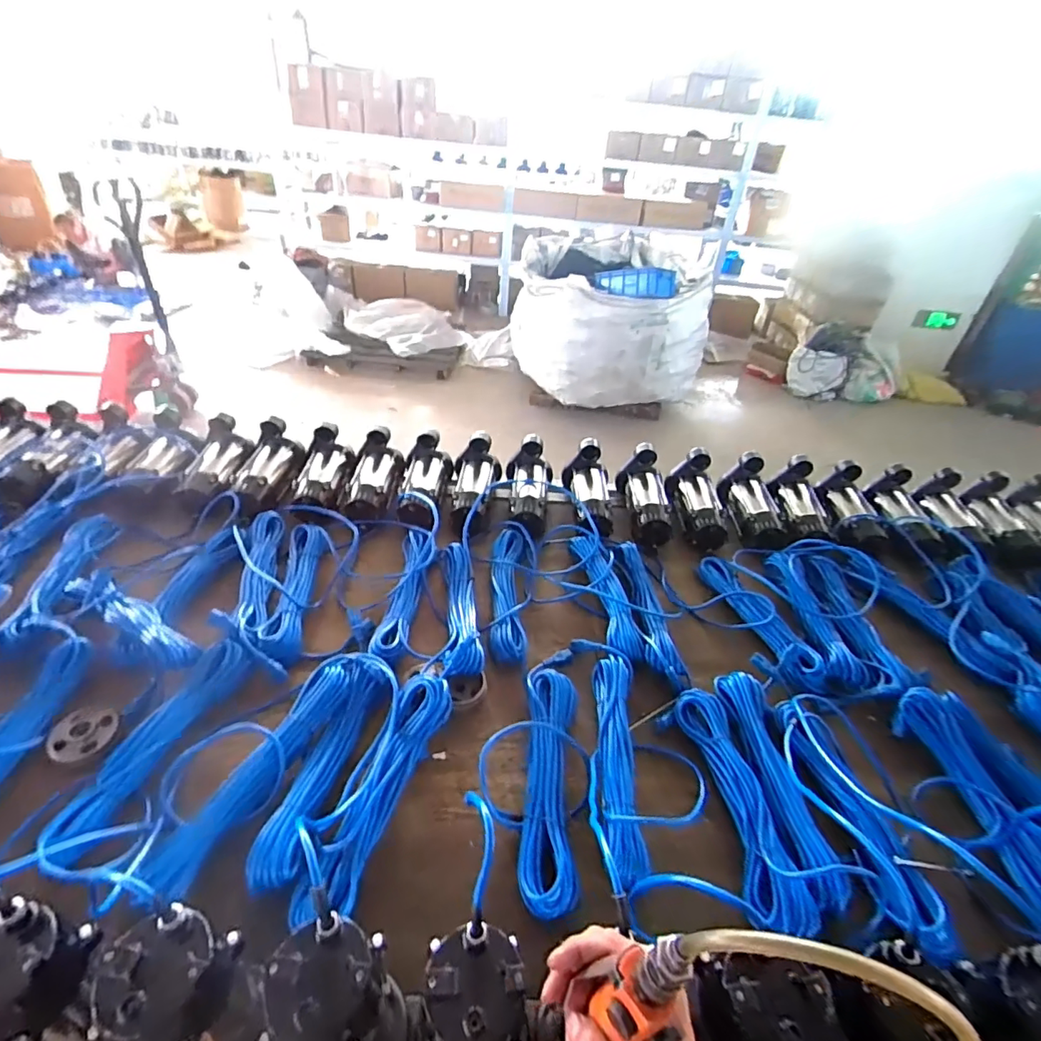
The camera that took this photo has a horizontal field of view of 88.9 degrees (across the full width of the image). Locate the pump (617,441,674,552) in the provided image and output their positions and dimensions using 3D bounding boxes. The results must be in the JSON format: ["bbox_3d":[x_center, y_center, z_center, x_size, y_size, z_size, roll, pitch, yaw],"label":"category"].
[{"bbox_3d":[0.324,-0.042,1.346,0.119,0.132,0.295,3,55,-5],"label":"pump"}]

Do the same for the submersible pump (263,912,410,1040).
[{"bbox_3d":[-0.166,0.488,0.478,0.105,0.234,0.149,-2,40,-11],"label":"submersible pump"}]

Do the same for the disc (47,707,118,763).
[{"bbox_3d":[-0.659,0.320,0.801,0.083,0.007,0.089,4,39,-3],"label":"disc"}]

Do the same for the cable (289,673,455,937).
[{"bbox_3d":[-0.197,0.375,0.752,0.090,0.091,0.334,15,39,9],"label":"cable"}]

